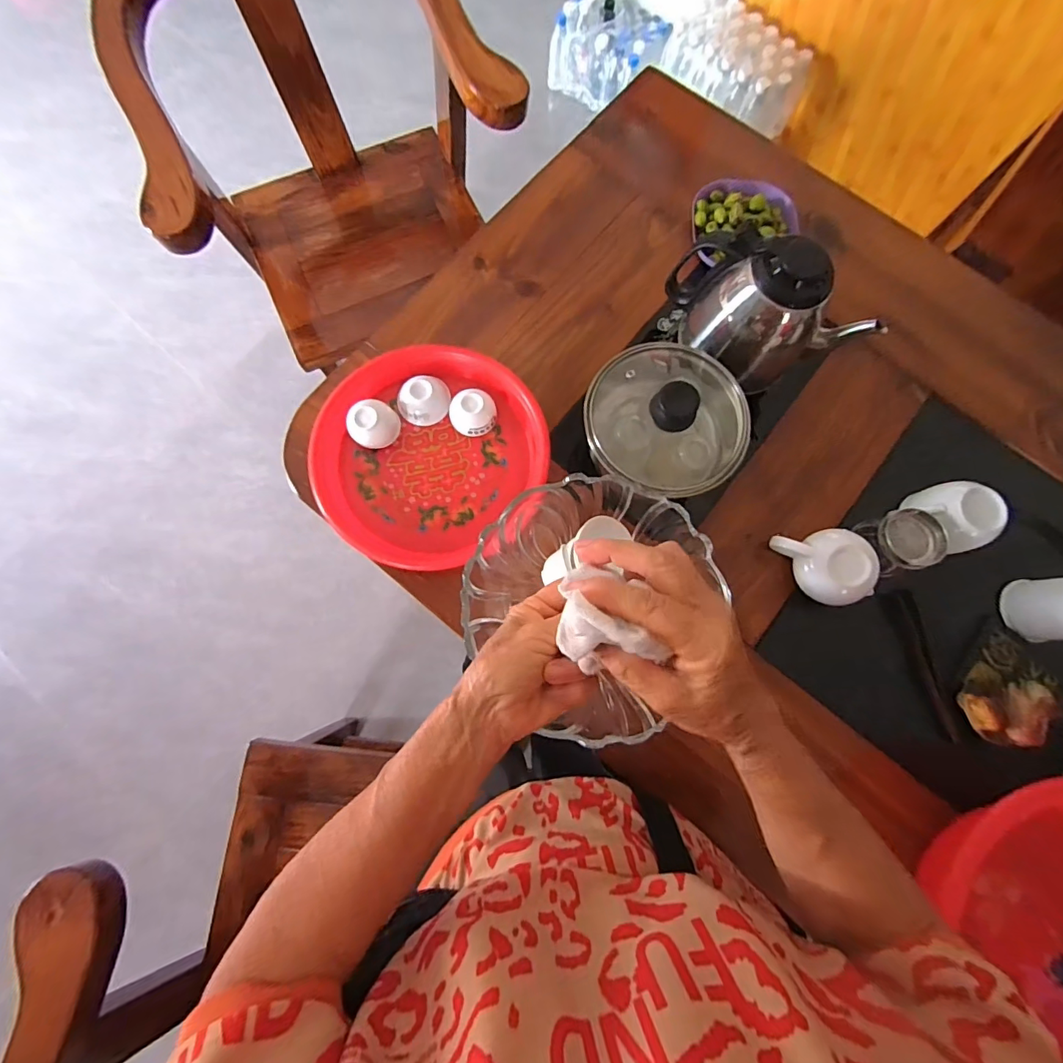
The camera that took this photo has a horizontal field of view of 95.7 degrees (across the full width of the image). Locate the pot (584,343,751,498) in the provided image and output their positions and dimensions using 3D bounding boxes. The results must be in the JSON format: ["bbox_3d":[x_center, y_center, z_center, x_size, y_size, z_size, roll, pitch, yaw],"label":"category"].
[{"bbox_3d":[0.135,-0.108,0.505,0.165,0.118,0.159,0,77,-1],"label":"pot"}]

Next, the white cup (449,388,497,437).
[{"bbox_3d":[-0.066,-0.137,0.549,0.049,0.027,0.048,0,77,-1],"label":"white cup"}]

